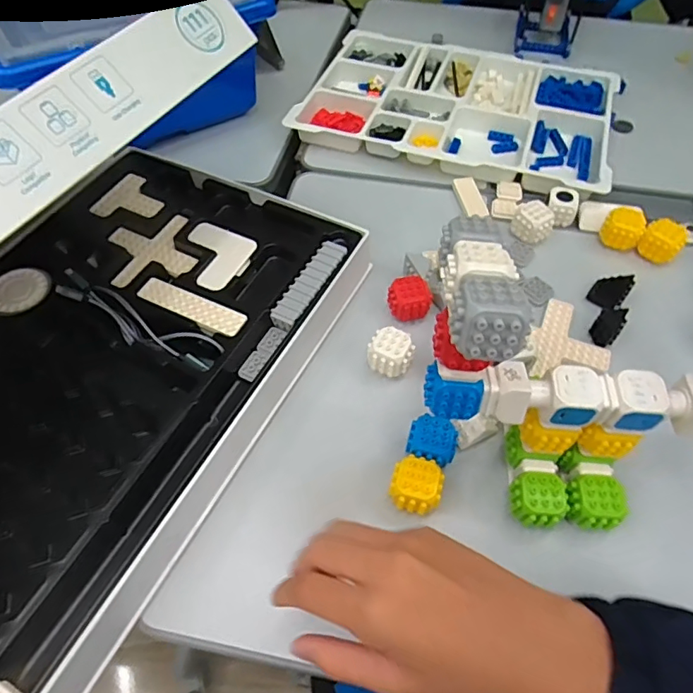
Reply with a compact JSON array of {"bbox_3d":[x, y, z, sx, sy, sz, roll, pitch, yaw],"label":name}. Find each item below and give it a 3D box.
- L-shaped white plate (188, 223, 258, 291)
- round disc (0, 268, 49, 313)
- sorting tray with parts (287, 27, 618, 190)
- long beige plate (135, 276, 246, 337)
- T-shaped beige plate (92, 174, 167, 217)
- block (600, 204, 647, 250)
[{"bbox_3d":[-0.125,-0.084,0.487,0.069,0.005,0.069,22,58,14],"label":"L-shaped white plate"},{"bbox_3d":[-0.292,-0.050,0.466,0.048,0.009,0.046,0,55,0],"label":"round disc"},{"bbox_3d":[0.147,-0.315,0.673,0.369,0.032,0.275,16,57,11],"label":"sorting tray with parts"},{"bbox_3d":[-0.135,-0.032,0.456,0.104,0.008,0.028,23,59,15],"label":"long beige plate"},{"bbox_3d":[-0.215,-0.146,0.524,0.067,0.004,0.061,24,63,18],"label":"T-shaped beige plate"},{"bbox_3d":[0.285,-0.123,0.536,0.038,0.035,0.029,25,59,16],"label":"block"}]

